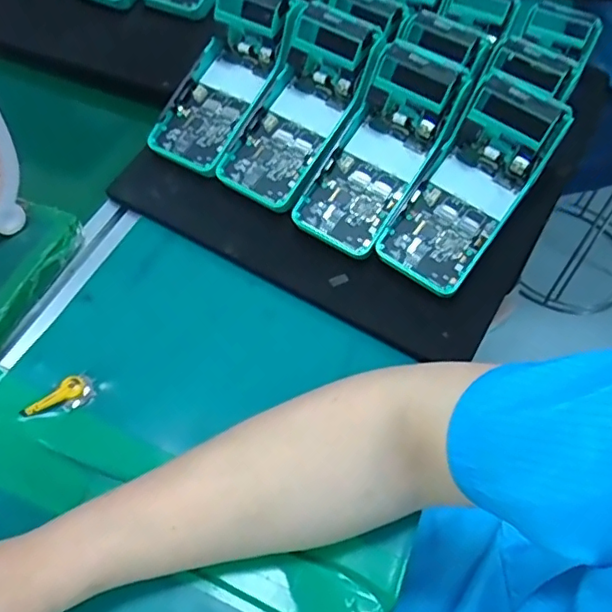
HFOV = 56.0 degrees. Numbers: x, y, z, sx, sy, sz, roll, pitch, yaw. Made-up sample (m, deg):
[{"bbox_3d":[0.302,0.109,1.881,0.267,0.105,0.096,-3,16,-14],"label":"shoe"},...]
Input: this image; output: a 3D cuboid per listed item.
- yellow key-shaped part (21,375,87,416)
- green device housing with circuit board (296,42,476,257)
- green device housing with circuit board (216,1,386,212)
[{"bbox_3d":[-0.178,0.065,0.405,0.044,0.008,0.014,-33,62,-23],"label":"yellow key-shaped part"},{"bbox_3d":[0.063,-0.130,0.487,0.080,0.046,0.176,31,91,19],"label":"green device housing with circuit board"},{"bbox_3d":[-0.003,-0.170,0.509,0.082,0.042,0.171,31,92,18],"label":"green device housing with circuit board"}]

